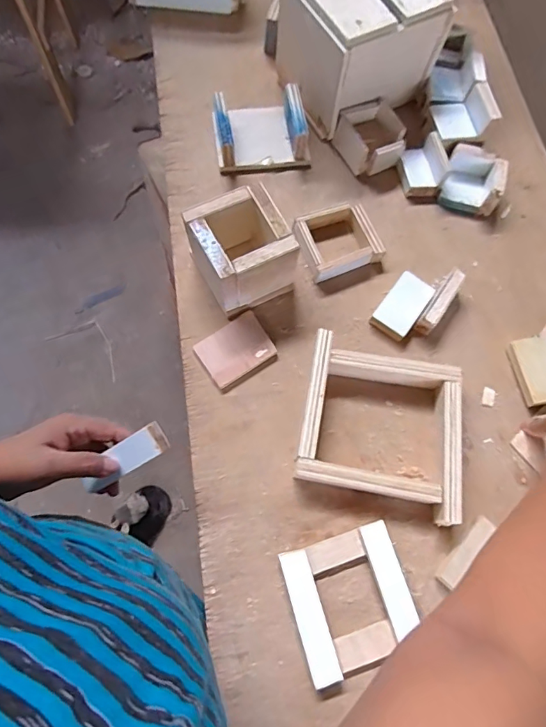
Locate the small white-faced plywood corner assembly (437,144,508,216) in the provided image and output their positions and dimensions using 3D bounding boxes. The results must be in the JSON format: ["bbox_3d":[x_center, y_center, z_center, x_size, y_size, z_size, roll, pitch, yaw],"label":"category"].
[{"bbox_3d":[0.258,-0.236,0.605,0.070,0.045,0.067,20,70,4],"label":"small white-faced plywood corner assembly"}]

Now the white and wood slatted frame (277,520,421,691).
[{"bbox_3d":[0.075,0.226,0.449,0.112,0.014,0.115,-16,72,-8],"label":"white and wood slatted frame"}]

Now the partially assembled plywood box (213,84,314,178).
[{"bbox_3d":[-0.017,-0.310,0.612,0.121,0.050,0.104,-6,70,-5],"label":"partially assembled plywood box"}]

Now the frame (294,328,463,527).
[{"bbox_3d":[0.113,0.065,0.492,0.170,0.038,0.154,15,70,3],"label":"frame"}]

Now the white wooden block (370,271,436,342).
[{"bbox_3d":[0.153,-0.066,0.550,0.043,0.019,0.080,36,72,10],"label":"white wooden block"}]

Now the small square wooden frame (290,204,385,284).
[{"bbox_3d":[0.080,-0.151,0.575,0.092,0.027,0.081,-22,73,-10],"label":"small square wooden frame"}]

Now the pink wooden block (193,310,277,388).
[{"bbox_3d":[-0.042,-0.015,0.527,0.079,0.015,0.060,-34,75,-14],"label":"pink wooden block"}]

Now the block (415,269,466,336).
[{"bbox_3d":[0.195,-0.072,0.549,0.019,0.032,0.081,35,72,10],"label":"block"}]

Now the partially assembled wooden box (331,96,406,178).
[{"bbox_3d":[0.129,-0.294,0.617,0.086,0.043,0.079,-27,73,-12],"label":"partially assembled wooden box"}]

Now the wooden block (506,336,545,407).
[{"bbox_3d":[0.296,0.009,0.531,0.040,0.015,0.077,-8,71,-5],"label":"wooden block"}]

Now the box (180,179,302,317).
[{"bbox_3d":[-0.037,-0.123,0.525,0.098,0.089,0.097,-29,74,-12],"label":"box"}]

